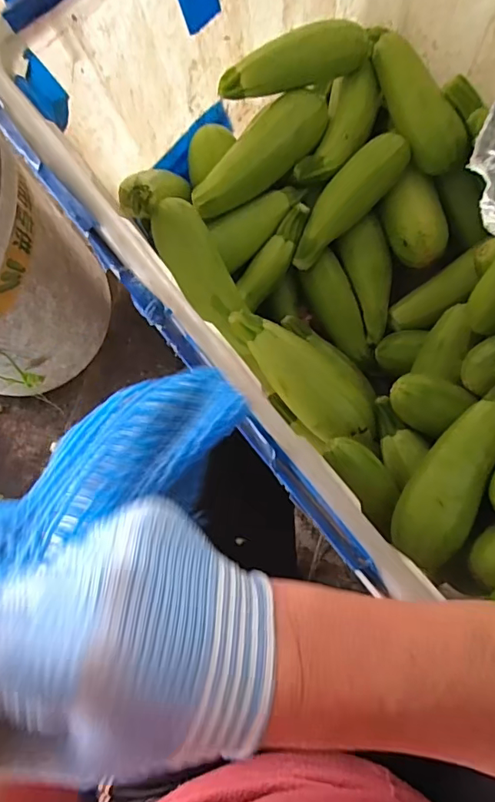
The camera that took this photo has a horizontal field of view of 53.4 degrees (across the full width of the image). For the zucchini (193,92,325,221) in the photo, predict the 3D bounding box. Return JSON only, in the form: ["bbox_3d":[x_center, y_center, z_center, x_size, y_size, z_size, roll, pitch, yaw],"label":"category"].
[{"bbox_3d":[0.017,-0.303,0.609,0.218,0.046,0.065,-43,81,0],"label":"zucchini"}]

